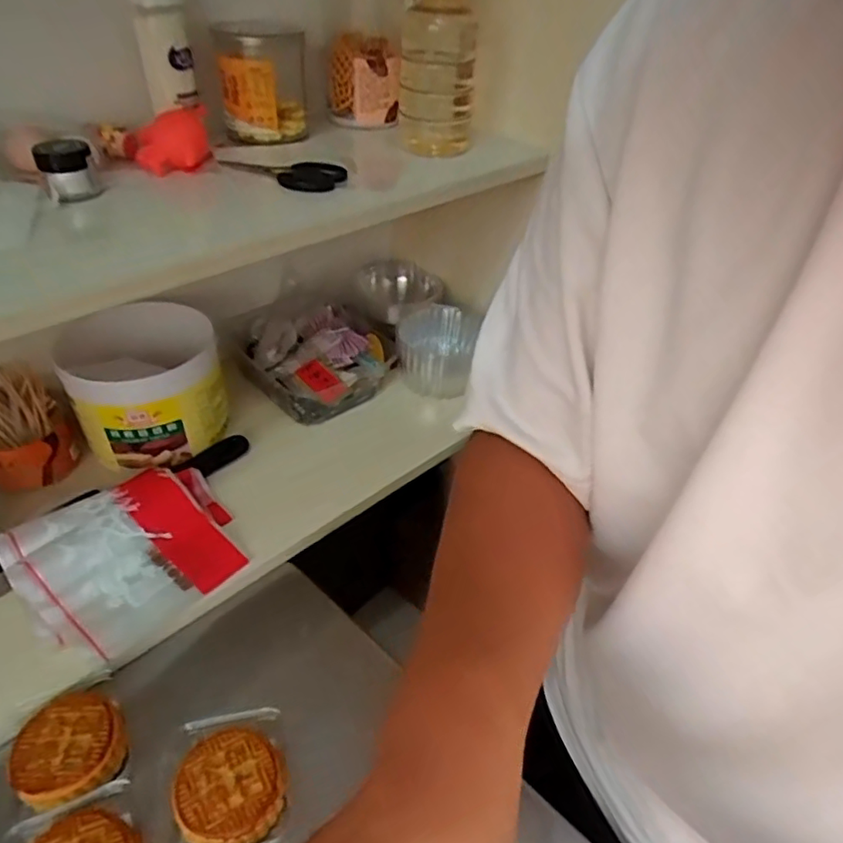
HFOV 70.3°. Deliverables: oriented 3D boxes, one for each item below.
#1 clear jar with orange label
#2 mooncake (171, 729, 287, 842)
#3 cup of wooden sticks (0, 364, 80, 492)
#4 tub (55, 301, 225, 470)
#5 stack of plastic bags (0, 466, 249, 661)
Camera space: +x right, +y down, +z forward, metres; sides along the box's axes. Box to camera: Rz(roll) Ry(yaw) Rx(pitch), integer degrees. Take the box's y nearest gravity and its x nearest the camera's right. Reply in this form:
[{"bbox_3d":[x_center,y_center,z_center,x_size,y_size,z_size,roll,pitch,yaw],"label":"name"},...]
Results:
[{"bbox_3d":[-0.156,-0.322,0.569,0.088,0.089,0.100,-2,40,-7],"label":"clear jar with orange label"},{"bbox_3d":[-0.123,0.241,0.387,0.065,0.031,0.064,2,39,-2],"label":"mooncake"},{"bbox_3d":[-0.381,0.009,0.563,0.071,0.088,0.077,2,39,-2],"label":"cup of wooden sticks"},{"bbox_3d":[-0.271,-0.038,0.602,0.131,0.131,0.128,2,39,-2],"label":"tub"},{"bbox_3d":[-0.244,0.111,0.510,0.166,0.016,0.135,-27,66,-40],"label":"stack of plastic bags"}]

